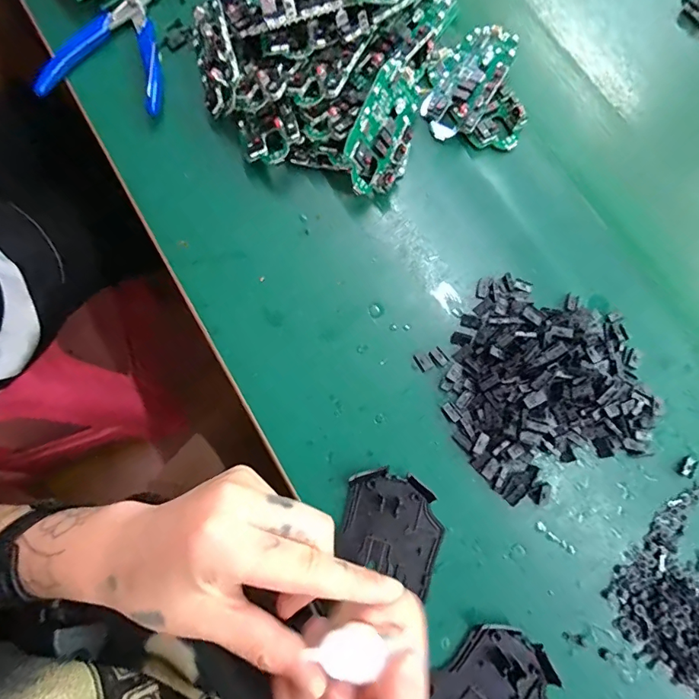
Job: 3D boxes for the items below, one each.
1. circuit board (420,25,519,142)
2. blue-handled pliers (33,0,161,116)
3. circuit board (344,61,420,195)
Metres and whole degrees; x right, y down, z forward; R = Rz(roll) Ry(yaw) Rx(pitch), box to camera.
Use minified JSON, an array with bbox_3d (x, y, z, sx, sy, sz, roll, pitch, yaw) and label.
[{"bbox_3d":[0.094,-0.209,0.348,0.044,0.024,0.096,30,79,6],"label":"circuit board"},{"bbox_3d":[-0.209,-0.242,0.361,0.101,0.019,0.127,-8,78,-2],"label":"blue-handled pliers"},{"bbox_3d":[0.025,-0.162,0.328,0.052,0.020,0.099,25,81,-37],"label":"circuit board"}]

